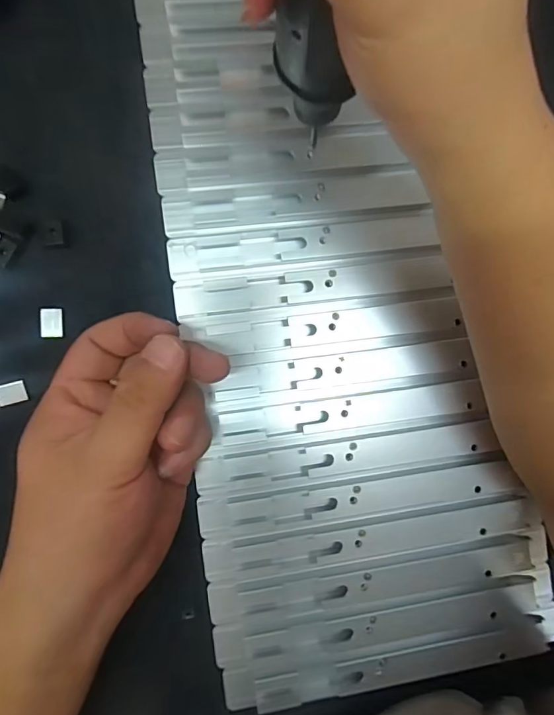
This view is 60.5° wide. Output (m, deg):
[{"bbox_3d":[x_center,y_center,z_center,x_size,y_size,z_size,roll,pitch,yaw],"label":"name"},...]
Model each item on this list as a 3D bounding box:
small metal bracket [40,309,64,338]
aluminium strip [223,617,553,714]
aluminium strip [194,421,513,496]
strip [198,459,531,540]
[{"bbox_3d":[-0.130,-0.020,0.273,0.011,0.004,0.017,-4,90,-7],"label":"small metal bracket"},{"bbox_3d":[0.077,0.188,0.290,0.215,0.012,0.023,-6,90,-7],"label":"aluminium strip"},{"bbox_3d":[0.045,0.062,0.282,0.179,0.004,0.025,-6,90,-7],"label":"aluminium strip"},{"bbox_3d":[0.053,0.086,0.289,0.195,0.013,0.027,-6,90,-7],"label":"strip"}]

